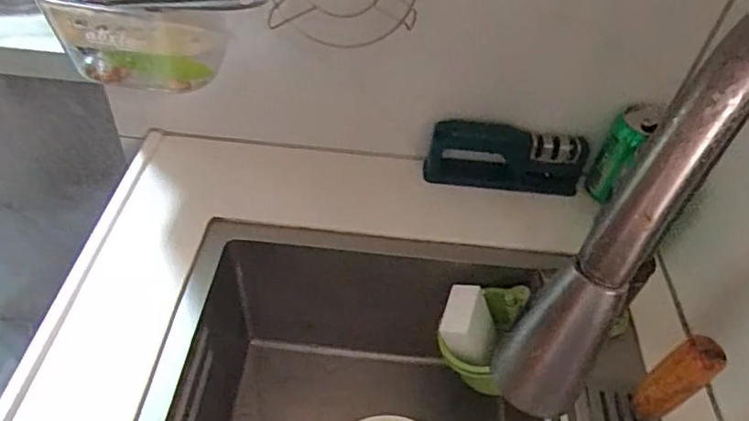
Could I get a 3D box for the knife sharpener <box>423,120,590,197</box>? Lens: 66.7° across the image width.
[{"bbox_3d":[0.156,-0.059,0.680,0.185,0.080,0.038,7,46,1],"label":"knife sharpener"}]

